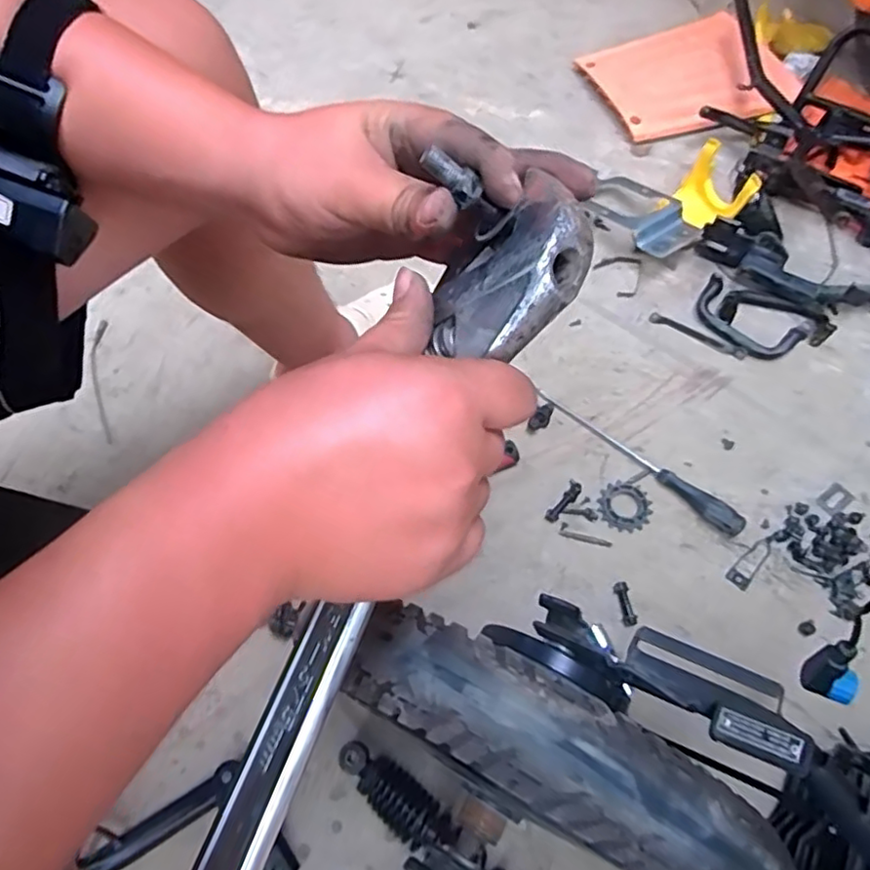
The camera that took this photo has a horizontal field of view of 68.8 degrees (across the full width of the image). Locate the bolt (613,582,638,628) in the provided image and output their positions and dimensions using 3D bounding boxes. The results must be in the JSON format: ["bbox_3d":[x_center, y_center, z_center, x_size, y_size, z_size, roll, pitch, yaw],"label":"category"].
[{"bbox_3d":[0.219,0.196,0.735,0.017,0.019,0.050,-6,63,-1],"label":"bolt"}]

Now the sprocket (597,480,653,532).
[{"bbox_3d":[0.236,0.089,0.791,0.062,0.004,0.063,-1,63,2],"label":"sprocket"}]

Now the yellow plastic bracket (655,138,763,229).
[{"bbox_3d":[0.418,-0.363,0.967,0.111,0.081,0.114,41,71,19],"label":"yellow plastic bracket"}]

